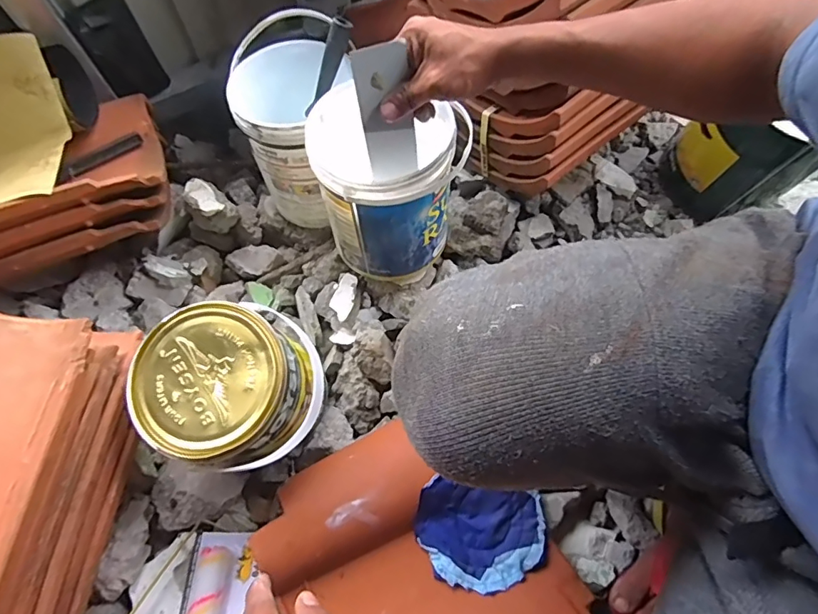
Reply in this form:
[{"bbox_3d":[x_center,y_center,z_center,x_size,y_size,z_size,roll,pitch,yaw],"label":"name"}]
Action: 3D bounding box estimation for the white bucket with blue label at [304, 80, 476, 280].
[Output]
[{"bbox_3d":[-0.026,-0.158,0.634,0.173,0.191,0.179,-2,70,-2],"label":"white bucket with blue label"}]

